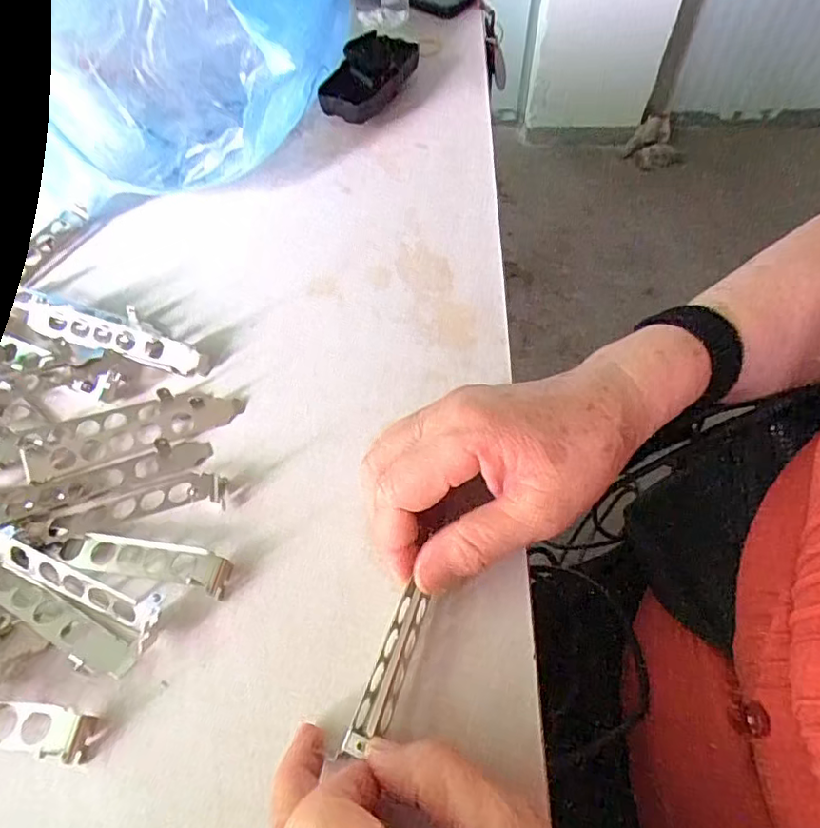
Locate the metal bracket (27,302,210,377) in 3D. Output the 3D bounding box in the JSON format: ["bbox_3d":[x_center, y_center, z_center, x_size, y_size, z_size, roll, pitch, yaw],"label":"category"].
[{"bbox_3d":[-0.187,-0.050,0.370,0.120,0.017,0.026,14,60,9],"label":"metal bracket"}]

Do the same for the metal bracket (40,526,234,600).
[{"bbox_3d":[-0.142,0.073,0.294,0.099,0.009,0.019,10,59,6],"label":"metal bracket"}]

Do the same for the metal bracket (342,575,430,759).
[{"bbox_3d":[-0.009,0.114,0.258,0.015,0.010,0.070,18,60,11],"label":"metal bracket"}]

